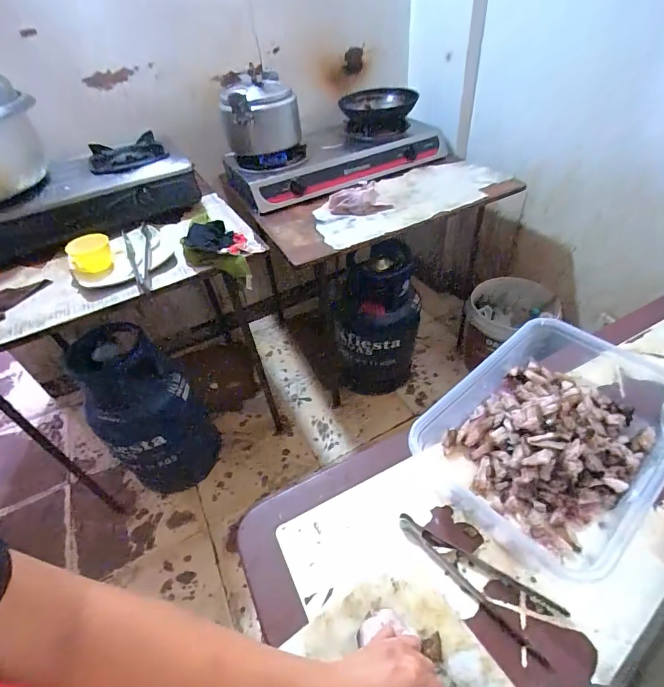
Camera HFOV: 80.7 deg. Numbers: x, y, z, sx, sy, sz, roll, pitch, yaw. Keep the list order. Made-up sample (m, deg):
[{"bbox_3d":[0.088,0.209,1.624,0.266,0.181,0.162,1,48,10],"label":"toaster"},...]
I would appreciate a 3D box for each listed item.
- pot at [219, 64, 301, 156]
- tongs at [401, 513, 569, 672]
[{"bbox_3d":[-0.230,-0.722,1.229,0.239,0.209,0.224,-5,43,3],"label":"pot"},{"bbox_3d":[0.169,0.278,0.471,0.197,0.012,0.061,29,54,31],"label":"tongs"}]

